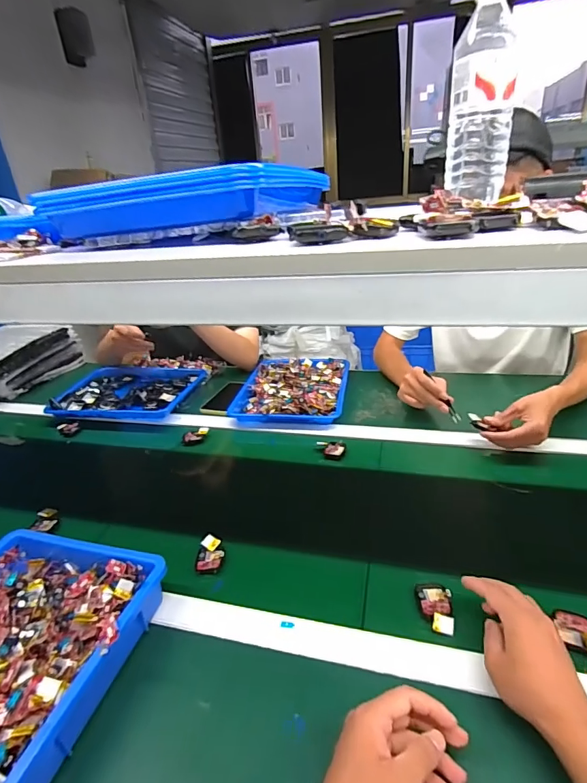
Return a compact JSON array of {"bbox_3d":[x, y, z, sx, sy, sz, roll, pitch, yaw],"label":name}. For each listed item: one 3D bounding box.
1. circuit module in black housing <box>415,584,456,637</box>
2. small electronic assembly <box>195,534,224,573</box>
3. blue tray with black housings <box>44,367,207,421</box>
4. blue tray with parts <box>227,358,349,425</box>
[{"bbox_3d":[0.166,0.253,0.497,0.038,0.011,0.057,0,28,11],"label":"circuit module in black housing"},{"bbox_3d":[-0.117,0.228,0.595,0.035,0.020,0.050,-7,27,-2],"label":"small electronic assembly"},{"bbox_3d":[-0.409,-0.009,1.087,0.326,0.035,0.271,0,28,12],"label":"blue tray with black housings"},{"bbox_3d":[0.001,-0.007,1.038,0.254,0.044,0.306,0,28,13],"label":"blue tray with parts"}]

